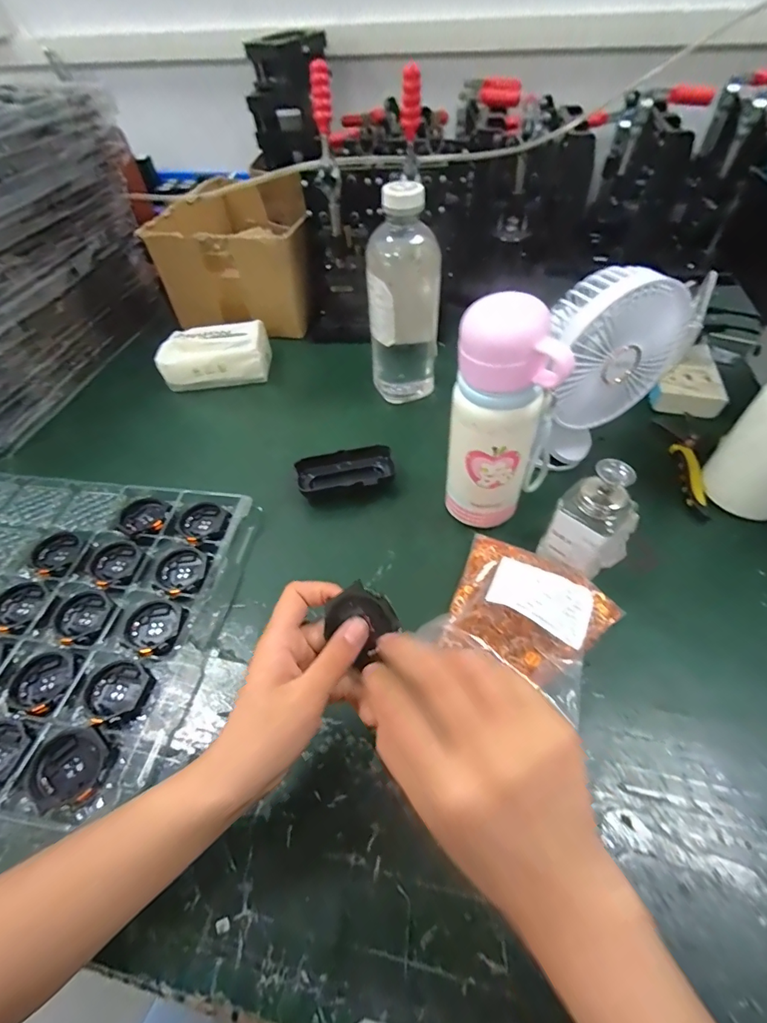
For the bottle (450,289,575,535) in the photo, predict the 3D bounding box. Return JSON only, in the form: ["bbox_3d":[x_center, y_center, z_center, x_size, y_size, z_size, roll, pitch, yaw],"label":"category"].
[{"bbox_3d":[0.105,-0.074,0.388,0.088,0.213,0.076,15,54,14],"label":"bottle"}]

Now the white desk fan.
[{"bbox_3d":[0.218,-0.139,0.444,0.144,0.198,0.067,-23,54,-15],"label":"white desk fan"}]

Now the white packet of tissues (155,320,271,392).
[{"bbox_3d":[-0.240,-0.227,0.632,0.144,0.054,0.086,-10,52,-5],"label":"white packet of tissues"}]

